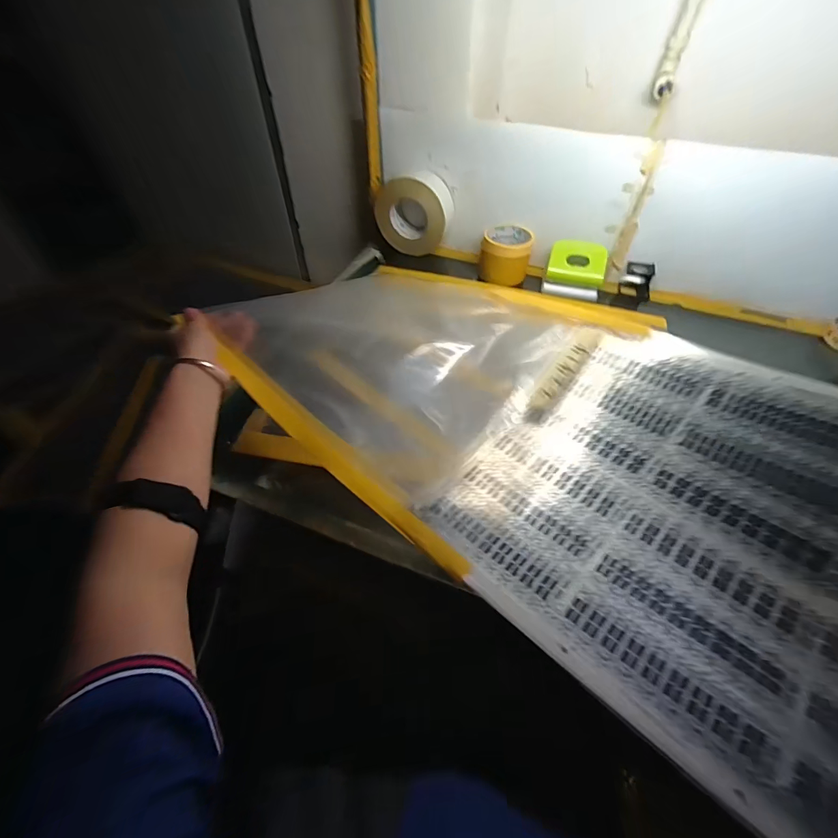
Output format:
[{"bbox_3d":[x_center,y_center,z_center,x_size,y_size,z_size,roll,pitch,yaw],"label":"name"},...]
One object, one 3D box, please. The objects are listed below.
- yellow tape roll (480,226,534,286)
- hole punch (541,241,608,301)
[{"bbox_3d":[0.163,-0.308,0.735,0.088,0.073,0.088,11,51,8],"label":"yellow tape roll"},{"bbox_3d":[0.280,-0.266,0.698,0.098,0.079,0.049,16,51,12],"label":"hole punch"}]

